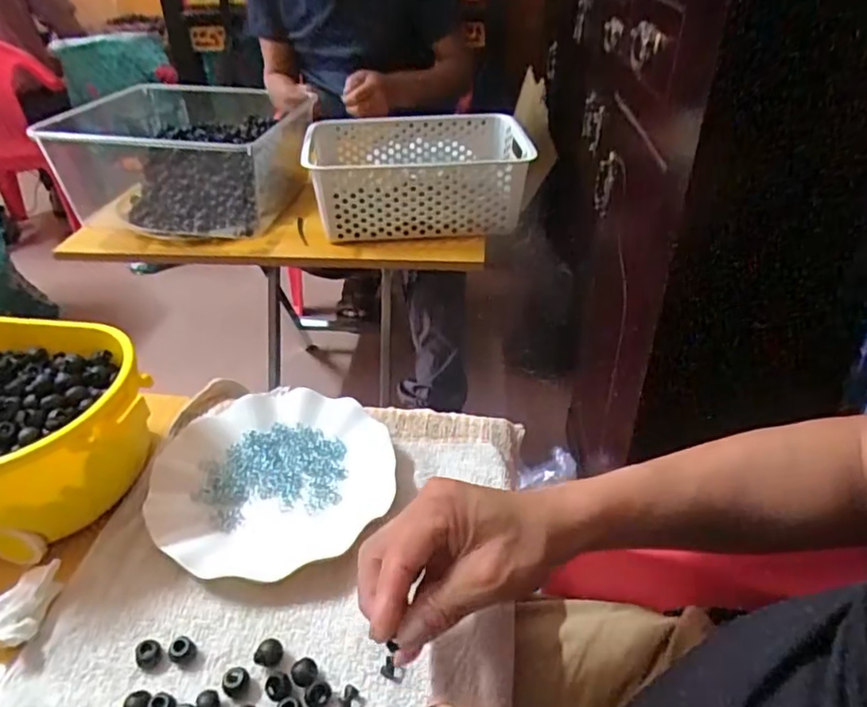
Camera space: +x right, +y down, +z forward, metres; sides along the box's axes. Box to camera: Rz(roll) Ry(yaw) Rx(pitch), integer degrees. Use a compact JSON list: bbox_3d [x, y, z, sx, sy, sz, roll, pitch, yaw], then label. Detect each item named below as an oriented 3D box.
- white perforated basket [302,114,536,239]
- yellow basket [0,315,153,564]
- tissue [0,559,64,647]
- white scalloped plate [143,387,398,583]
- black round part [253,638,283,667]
[{"bbox_3d":[-0.023,-0.259,0.896,0.305,0.118,0.213,-4,36,-3],"label":"white perforated basket"},{"bbox_3d":[-0.340,0.062,0.468,0.250,0.104,0.163,4,37,8],"label":"yellow basket"},{"bbox_3d":[-0.263,0.166,0.394,0.033,0.023,0.058,18,41,25],"label":"tissue"},{"bbox_3d":[-0.124,0.097,0.482,0.181,0.023,0.185,-1,36,1],"label":"white scalloped plate"},{"bbox_3d":[-0.101,0.183,0.372,0.013,0.010,0.015,8,38,13],"label":"black round part"}]

